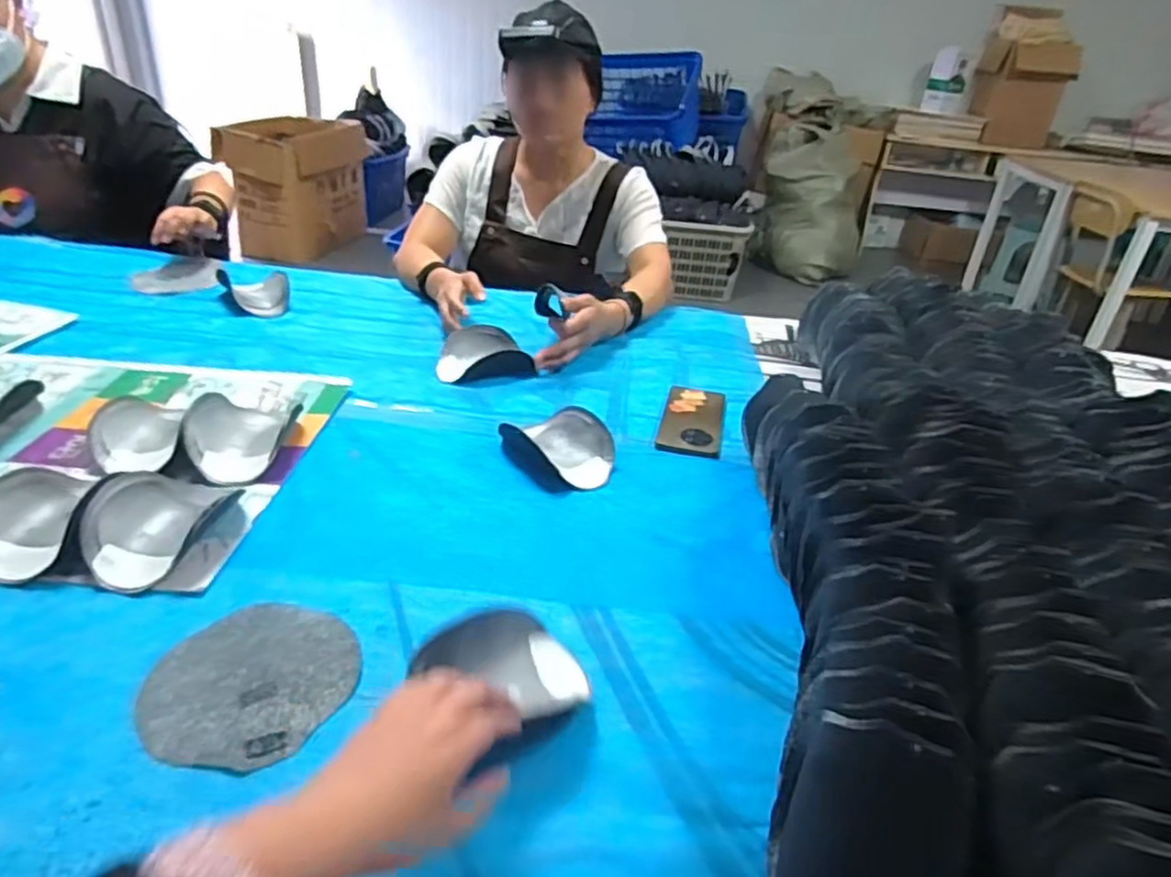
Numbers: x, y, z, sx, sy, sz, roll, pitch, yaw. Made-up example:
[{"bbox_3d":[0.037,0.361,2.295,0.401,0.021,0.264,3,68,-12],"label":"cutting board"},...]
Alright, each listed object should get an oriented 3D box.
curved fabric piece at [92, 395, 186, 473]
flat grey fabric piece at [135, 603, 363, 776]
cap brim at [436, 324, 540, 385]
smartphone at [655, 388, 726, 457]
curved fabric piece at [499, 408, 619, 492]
[{"bbox_3d":[-0.479,-0.004,0.775,0.087,0.035,0.131,-10,34,-22],"label":"curved fabric piece"},{"bbox_3d":[-0.247,0.180,0.541,0.144,0.004,0.141,8,31,6],"label":"flat grey fabric piece"},{"bbox_3d":[-0.149,-0.121,1.010,0.124,0.047,0.100,-5,32,-14],"label":"cap brim"},{"bbox_3d":[0.140,-0.027,0.934,0.077,0.010,0.161,10,31,10],"label":"smartphone"},{"bbox_3d":[-0.022,0.011,0.808,0.107,0.038,0.116,-15,36,-29],"label":"curved fabric piece"}]

